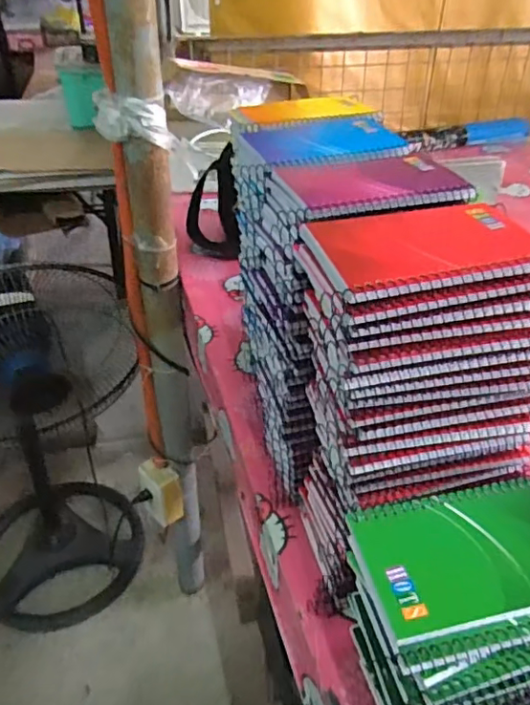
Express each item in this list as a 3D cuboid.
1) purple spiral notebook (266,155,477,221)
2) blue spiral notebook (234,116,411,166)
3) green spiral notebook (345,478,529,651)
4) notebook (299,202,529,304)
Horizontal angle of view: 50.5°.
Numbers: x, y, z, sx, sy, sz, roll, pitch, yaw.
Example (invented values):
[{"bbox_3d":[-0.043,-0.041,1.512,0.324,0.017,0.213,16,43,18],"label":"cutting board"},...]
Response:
[{"bbox_3d":[0.082,-0.127,0.424,0.139,0.008,0.095,-7,38,-11],"label":"purple spiral notebook"},{"bbox_3d":[0.057,-0.192,0.502,0.142,0.008,0.107,-9,38,-13],"label":"blue spiral notebook"},{"bbox_3d":[0.122,0.117,0.333,0.130,0.007,0.084,-8,37,-9],"label":"green spiral notebook"},{"bbox_3d":[0.099,-0.064,0.337,0.139,0.015,0.076,-10,38,-14],"label":"notebook"}]

